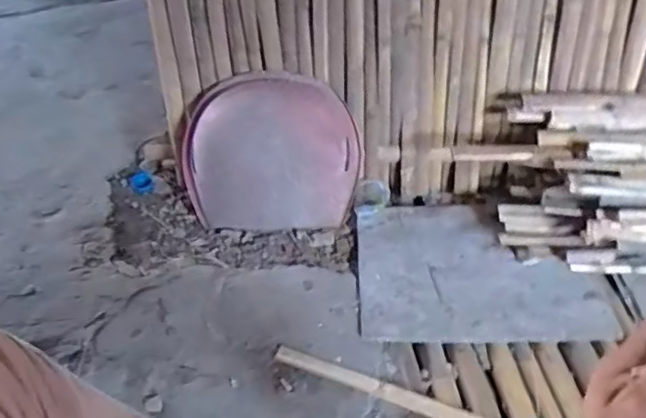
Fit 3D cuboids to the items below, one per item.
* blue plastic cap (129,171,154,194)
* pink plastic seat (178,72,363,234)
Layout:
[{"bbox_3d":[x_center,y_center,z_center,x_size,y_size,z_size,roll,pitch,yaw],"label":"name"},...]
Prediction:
[{"bbox_3d":[-0.498,-0.071,1.693,0.061,0.033,0.056,-3,40,2],"label":"blue plastic cap"},{"bbox_3d":[-0.141,-0.141,1.554,0.451,0.384,0.074,-1,15,7],"label":"pink plastic seat"}]

